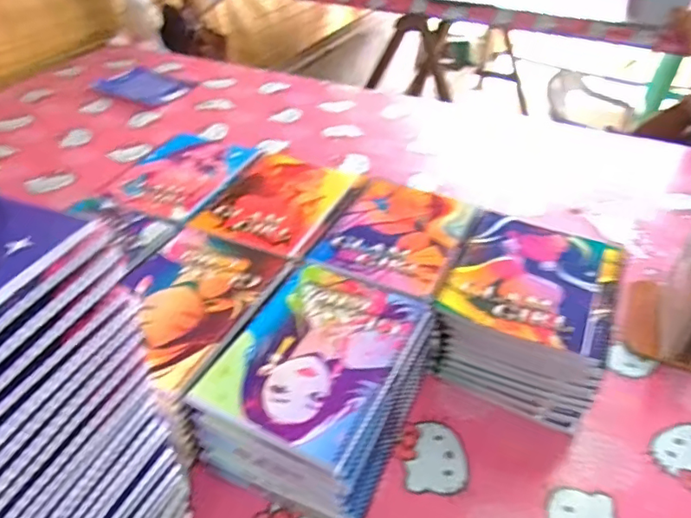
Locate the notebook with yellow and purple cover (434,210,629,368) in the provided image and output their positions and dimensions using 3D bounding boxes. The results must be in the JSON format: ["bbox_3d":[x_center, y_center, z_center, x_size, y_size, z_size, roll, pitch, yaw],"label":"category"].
[{"bbox_3d":[0.209,0.017,0.584,0.169,0.006,0.197,19,43,21],"label":"notebook with yellow and purple cover"}]

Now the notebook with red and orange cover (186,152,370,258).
[{"bbox_3d":[-0.083,-0.081,0.707,0.170,0.008,0.206,18,42,20],"label":"notebook with red and orange cover"}]

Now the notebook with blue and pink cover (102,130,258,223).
[{"bbox_3d":[-0.231,-0.125,0.766,0.163,0.016,0.219,15,42,17],"label":"notebook with blue and pink cover"}]

